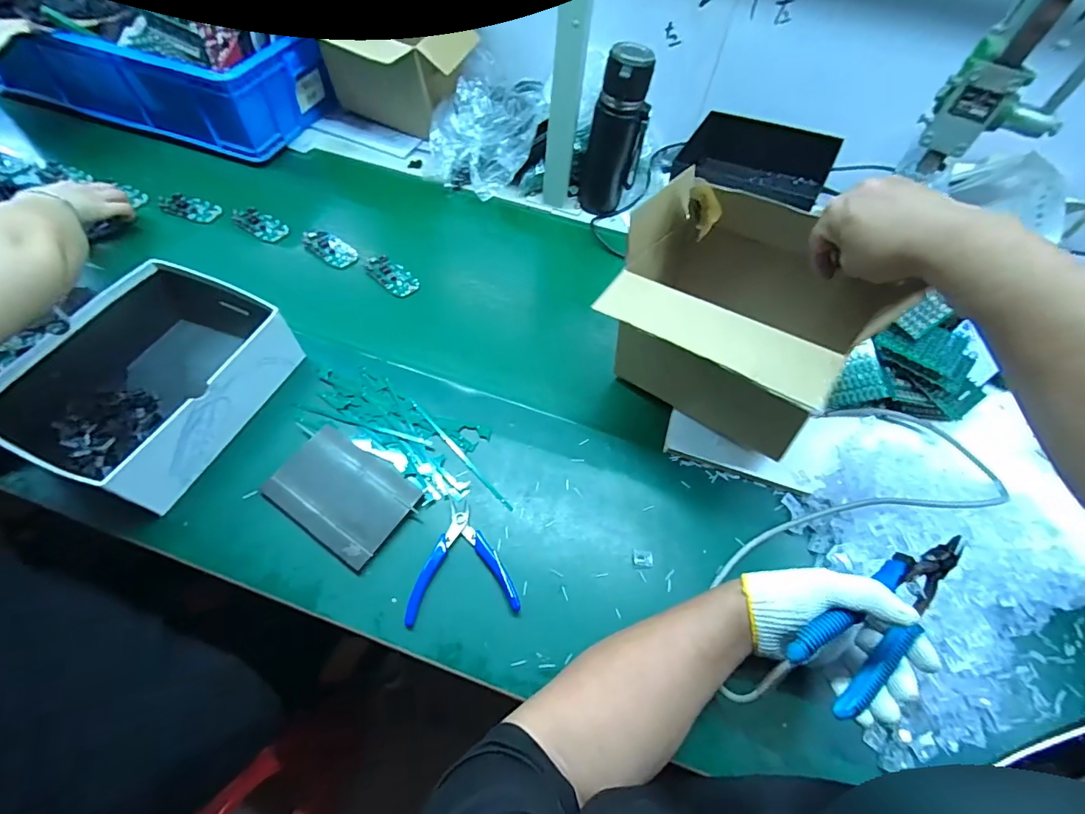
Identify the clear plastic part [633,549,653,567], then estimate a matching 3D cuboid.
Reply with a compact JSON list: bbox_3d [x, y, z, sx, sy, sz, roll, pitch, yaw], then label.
[{"bbox_3d":[0.108,0.163,0.505,0.022,0.007,0.018,7,59,1],"label":"clear plastic part"}]

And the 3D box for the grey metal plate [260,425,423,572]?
[{"bbox_3d":[-0.218,0.092,0.512,0.148,0.009,0.099,32,61,15],"label":"grey metal plate"}]

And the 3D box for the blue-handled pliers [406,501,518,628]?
[{"bbox_3d":[-0.083,0.154,0.484,0.107,0.013,0.116,-4,58,-7],"label":"blue-handled pliers"}]

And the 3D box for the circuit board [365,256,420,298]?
[{"bbox_3d":[-0.229,-0.202,0.710,0.048,0.005,0.100,-35,67,-23],"label":"circuit board"}]

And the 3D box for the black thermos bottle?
[{"bbox_3d":[0.115,-0.423,0.739,0.065,0.233,0.063,-23,62,-17],"label":"black thermos bottle"}]

